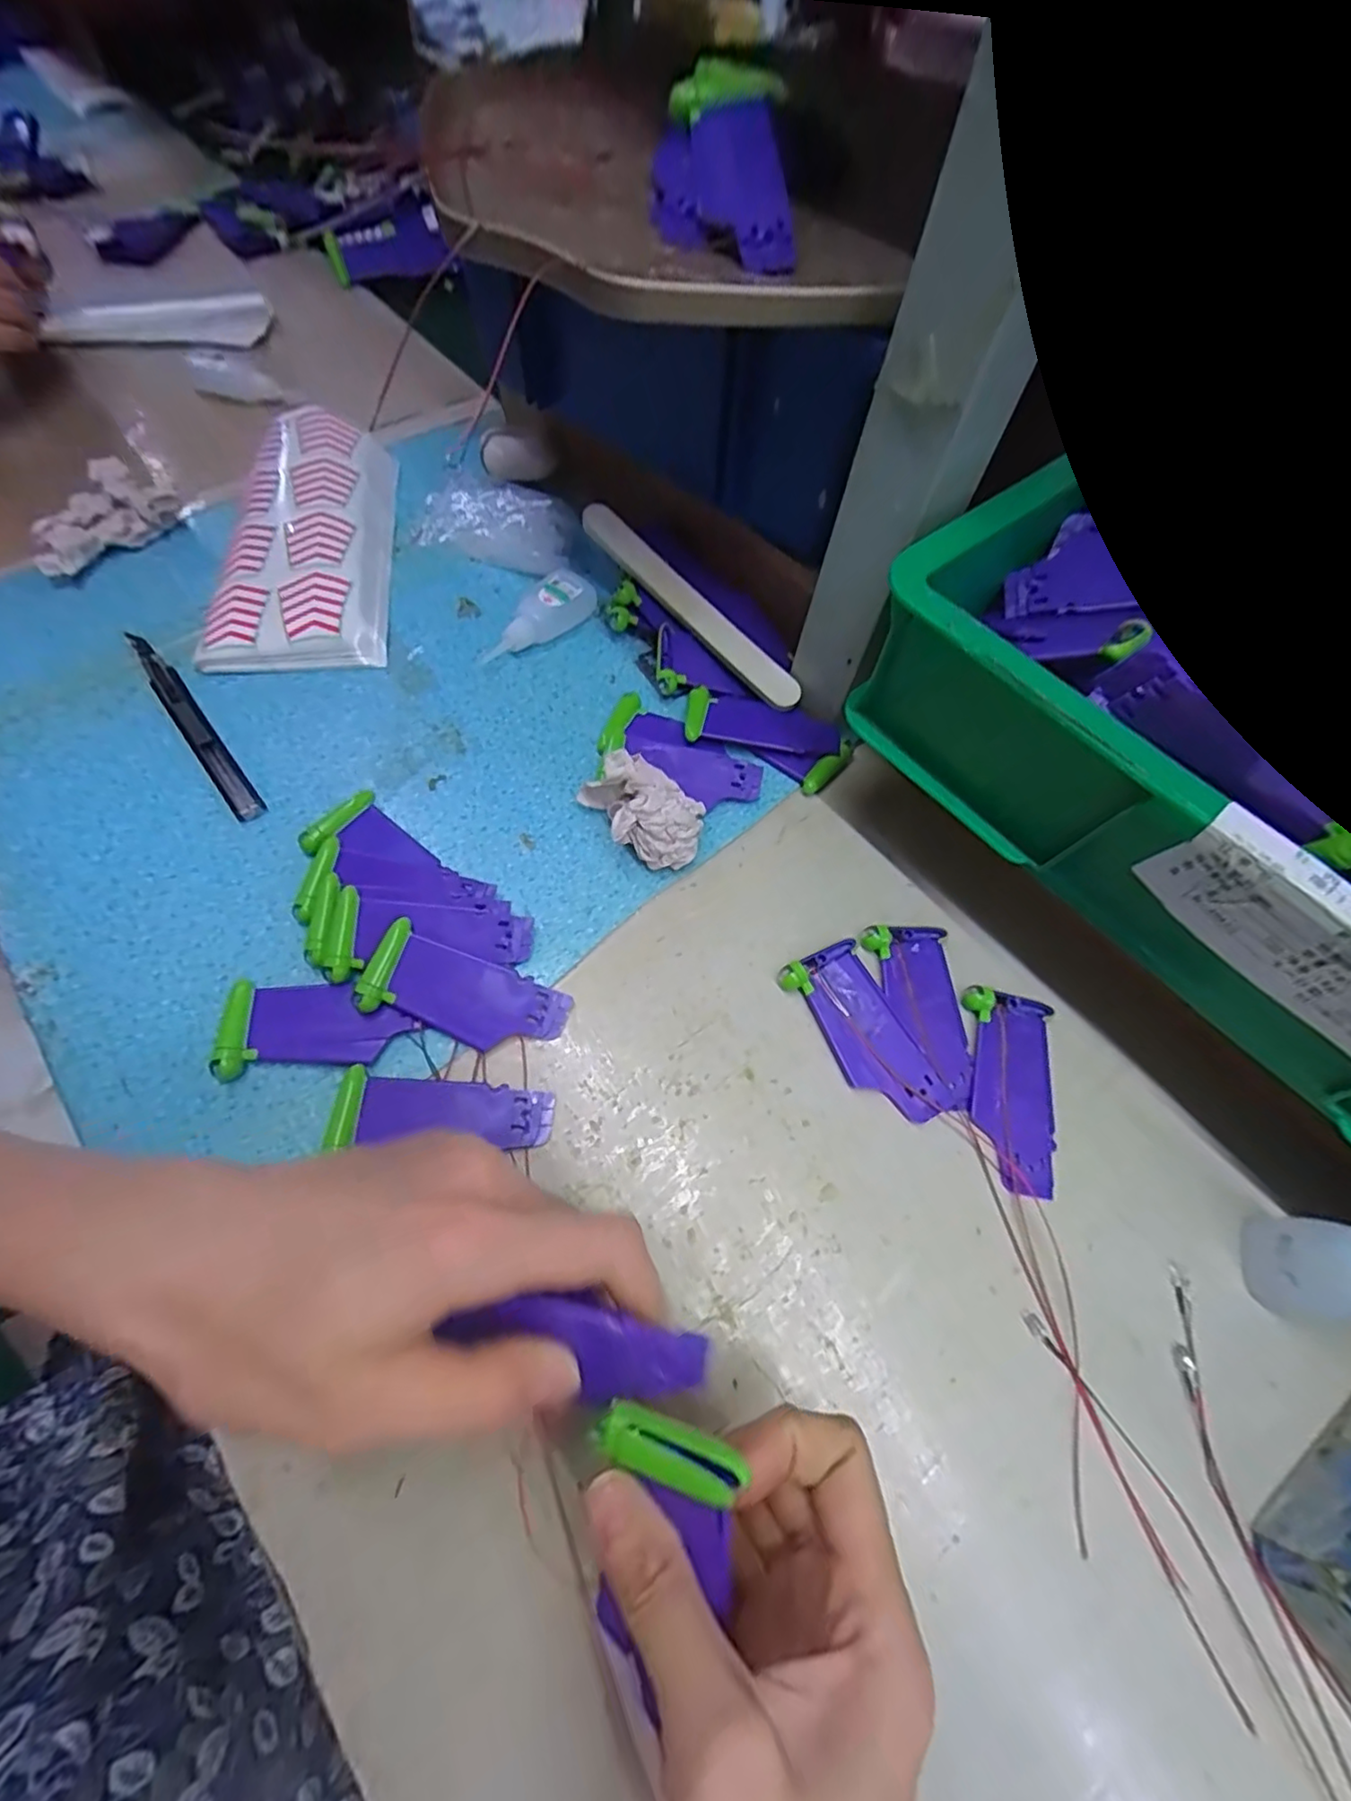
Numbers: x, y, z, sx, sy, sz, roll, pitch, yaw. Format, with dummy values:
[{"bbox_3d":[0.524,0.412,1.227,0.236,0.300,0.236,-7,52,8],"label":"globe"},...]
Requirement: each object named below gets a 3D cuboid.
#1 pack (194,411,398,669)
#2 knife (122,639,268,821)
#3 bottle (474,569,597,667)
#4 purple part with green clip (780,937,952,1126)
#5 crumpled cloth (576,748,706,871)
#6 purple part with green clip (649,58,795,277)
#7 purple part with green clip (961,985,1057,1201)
[{"bbox_3d":[-0.245,-0.244,0.418,0.105,0.028,0.208,-8,64,-7],"label":"pack"},{"bbox_3d":[-0.276,-0.104,0.362,0.016,0.010,0.155,-36,70,-18],"label":"knife"},{"bbox_3d":[-0.088,-0.181,0.407,0.088,0.022,0.027,-40,72,-20],"label":"bottle"},{"bbox_3d":[0.089,0.064,0.303,0.041,0.008,0.089,-23,67,-13],"label":"purple part with green clip"},{"bbox_3d":[-0.019,-0.046,0.331,0.066,0.042,0.043,15,64,5],"label":"crumpled cloth"},{"bbox_3d":[0.019,-0.325,0.281,0.056,0.038,0.092,-5,64,-5],"label":"purple part with green clip"},{"bbox_3d":[0.156,0.087,0.296,0.039,0.007,0.088,11,63,3],"label":"purple part with green clip"}]

